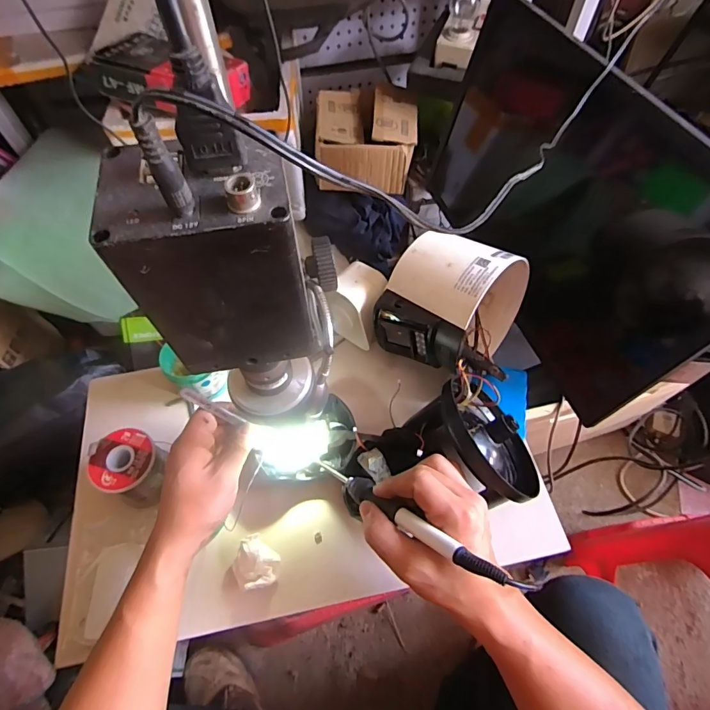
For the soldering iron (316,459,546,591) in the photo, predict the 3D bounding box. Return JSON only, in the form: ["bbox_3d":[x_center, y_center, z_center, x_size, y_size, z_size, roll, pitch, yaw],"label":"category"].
[{"bbox_3d":[0.043,0.127,0.327,0.197,0.016,0.015,17,55,45],"label":"soldering iron"}]

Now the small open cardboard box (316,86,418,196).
[{"bbox_3d":[0.024,-0.474,0.932,0.211,0.095,0.249,2,58,3],"label":"small open cardboard box"}]

